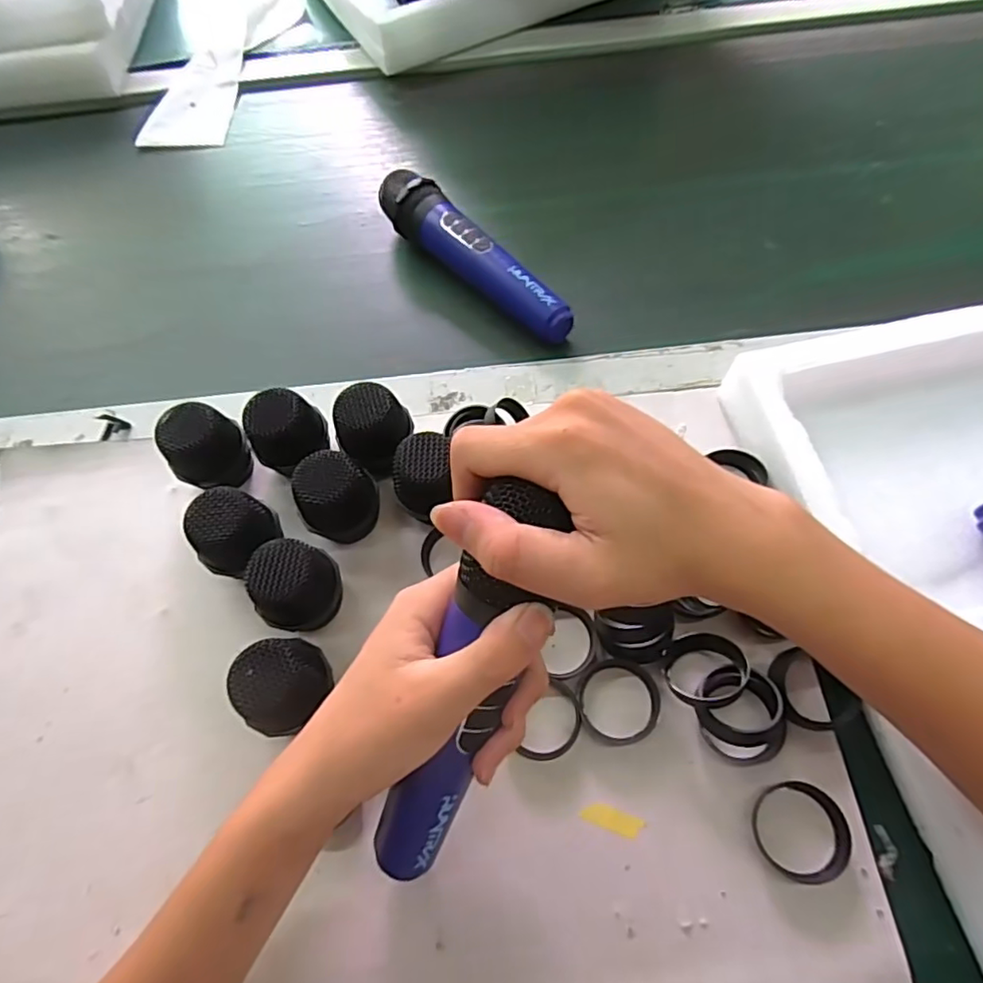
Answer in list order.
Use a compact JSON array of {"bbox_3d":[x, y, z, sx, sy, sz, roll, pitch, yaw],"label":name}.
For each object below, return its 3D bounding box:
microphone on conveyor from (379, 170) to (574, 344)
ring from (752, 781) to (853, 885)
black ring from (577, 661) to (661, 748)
[{"bbox_3d":[-0.015,-0.183,0.468,0.044,0.052,0.202,-39,68,-15],"label":"microphone on conveyor"},{"bbox_3d":[0.155,0.168,0.294,0.043,0.013,0.046,-1,63,3],"label":"ring"},{"bbox_3d":[0.070,0.115,0.327,0.045,0.010,0.044,-1,63,3],"label":"black ring"}]

